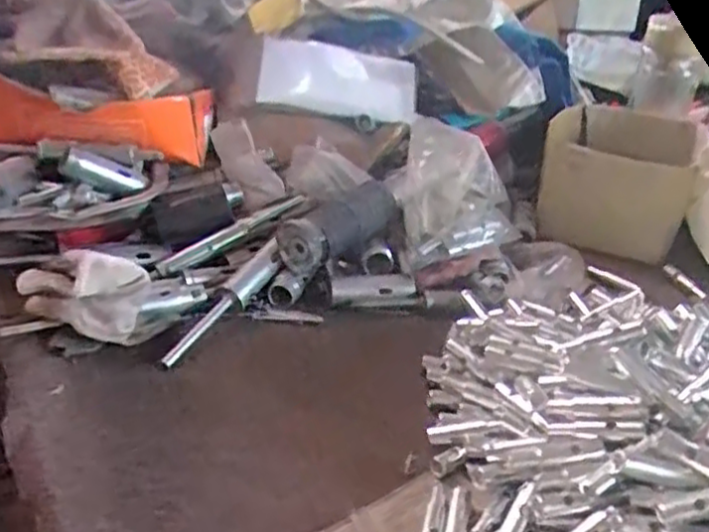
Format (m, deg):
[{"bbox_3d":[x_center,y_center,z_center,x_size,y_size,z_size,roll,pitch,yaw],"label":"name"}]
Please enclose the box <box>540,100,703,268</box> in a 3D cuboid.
[{"bbox_3d":[0.268,-0.090,0.735,0.144,0.096,0.146,12,30,14],"label":"box"}]

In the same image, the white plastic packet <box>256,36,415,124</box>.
[{"bbox_3d":[-0.021,-0.194,0.739,0.175,0.064,0.036,2,27,-29],"label":"white plastic packet"}]

